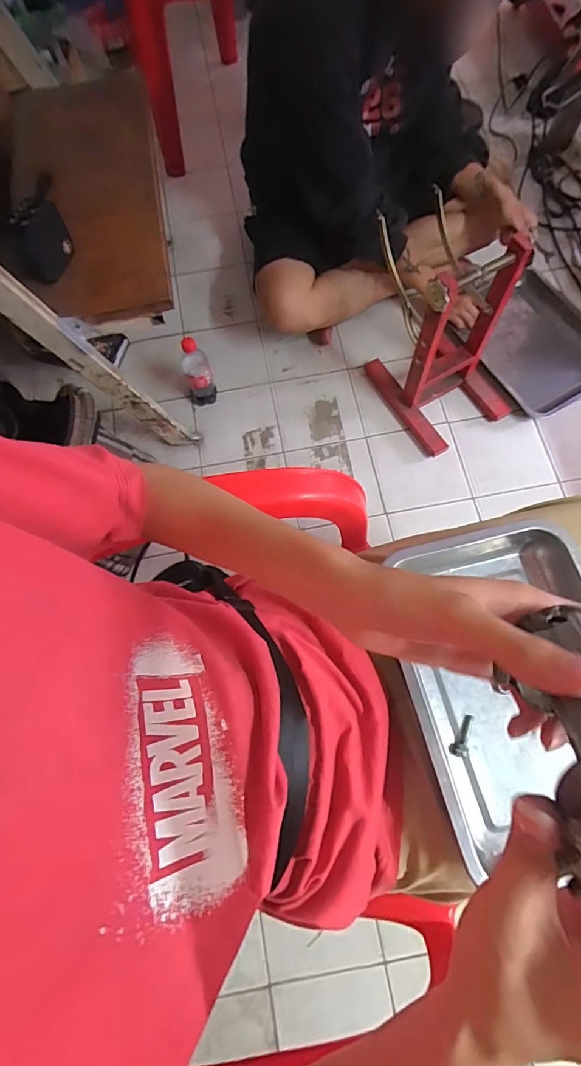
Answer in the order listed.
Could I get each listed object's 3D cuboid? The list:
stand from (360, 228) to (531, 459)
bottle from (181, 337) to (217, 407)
[{"bbox_3d":[0.351,-0.410,1.021,0.242,0.392,0.288,-32,73,-10],"label":"stand"},{"bbox_3d":[-0.215,-0.375,1.115,0.063,0.189,0.061,-20,71,-6],"label":"bottle"}]

